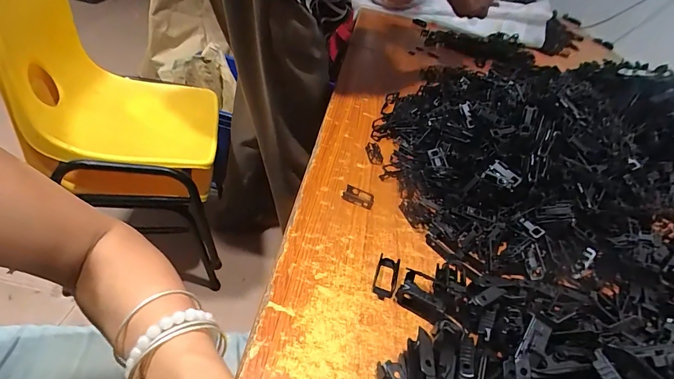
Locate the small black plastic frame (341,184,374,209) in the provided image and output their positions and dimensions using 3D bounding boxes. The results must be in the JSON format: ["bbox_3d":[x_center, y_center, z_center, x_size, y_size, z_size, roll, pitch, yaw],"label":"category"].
[{"bbox_3d":[0.028,0.009,0.489,0.041,0.009,0.026,22,42,10],"label":"small black plastic frame"}]

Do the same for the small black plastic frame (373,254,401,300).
[{"bbox_3d":[0.052,0.091,0.396,0.023,0.008,0.052,19,41,5],"label":"small black plastic frame"}]

